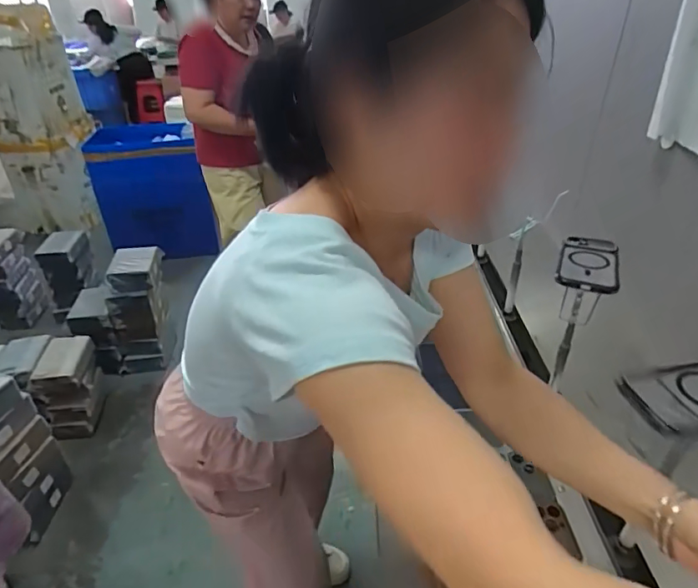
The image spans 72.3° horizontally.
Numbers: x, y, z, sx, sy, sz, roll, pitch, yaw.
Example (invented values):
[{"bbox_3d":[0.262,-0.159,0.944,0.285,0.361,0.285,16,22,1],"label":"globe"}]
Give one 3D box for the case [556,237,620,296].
[{"bbox_3d":[0.336,-0.042,0.671,0.078,0.018,0.141,13,36,22],"label":"case"}]

